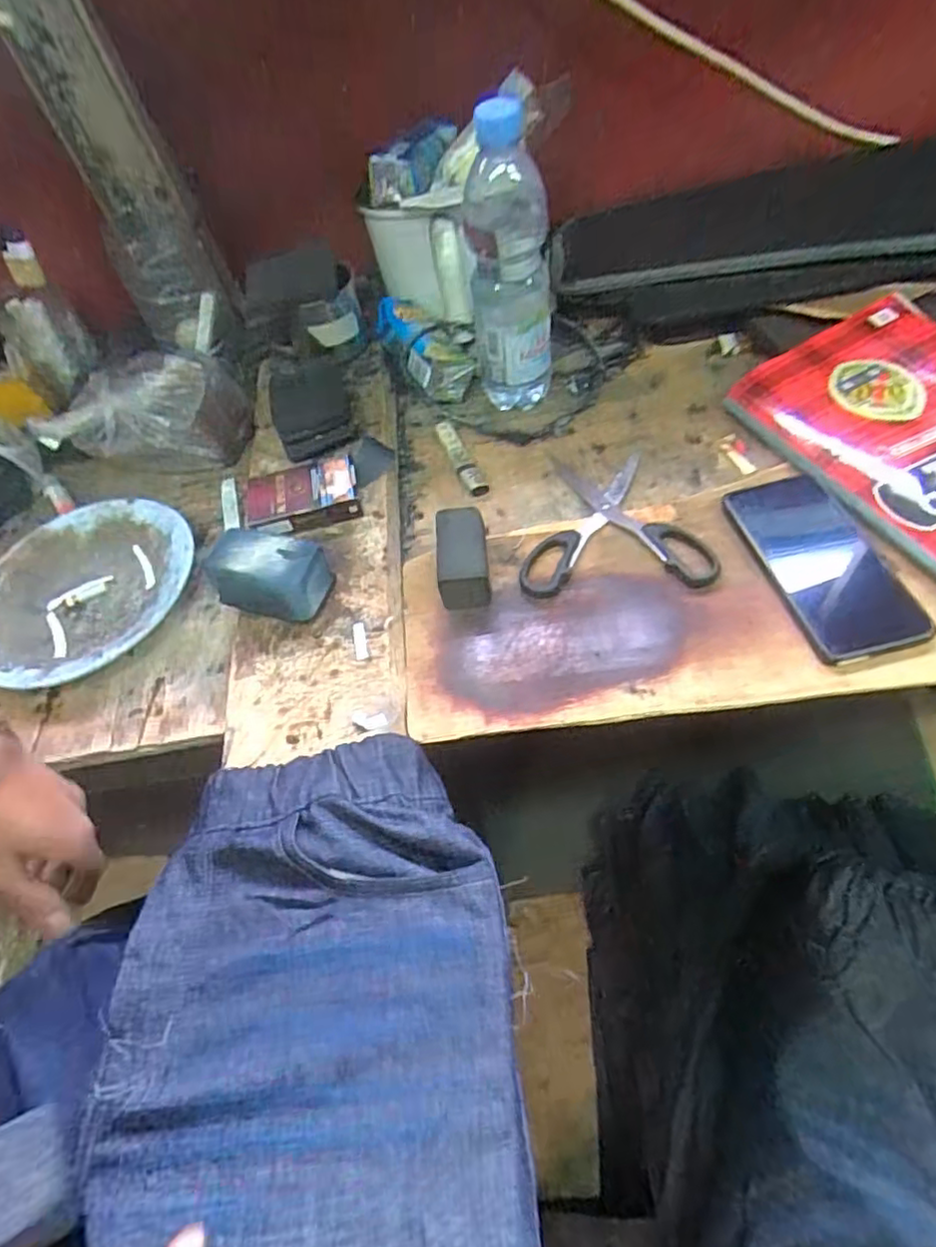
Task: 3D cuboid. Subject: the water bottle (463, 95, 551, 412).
[{"bbox_3d":[0.033,-0.306,0.574,0.068,0.231,0.079,-8,54,4],"label":"water bottle"}]

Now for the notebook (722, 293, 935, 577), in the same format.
[{"bbox_3d":[0.362,-0.158,0.531,0.189,0.019,0.255,-26,56,-3],"label":"notebook"}]

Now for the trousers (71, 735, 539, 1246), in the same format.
[{"bbox_3d":[-0.066,0.307,0.269,0.205,0.027,0.546,-9,54,-1],"label":"trousers"}]

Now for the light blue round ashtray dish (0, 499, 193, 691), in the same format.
[{"bbox_3d":[-0.326,-0.026,0.566,0.186,0.032,0.184,-5,56,7],"label":"light blue round ashtray dish"}]

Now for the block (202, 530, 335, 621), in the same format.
[{"bbox_3d":[-0.150,-0.035,0.511,0.087,0.051,0.053,9,58,16],"label":"block"}]

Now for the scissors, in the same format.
[{"bbox_3d":[0.116,-0.086,0.547,0.145,0.014,0.152,-4,56,7],"label":"scissors"}]

